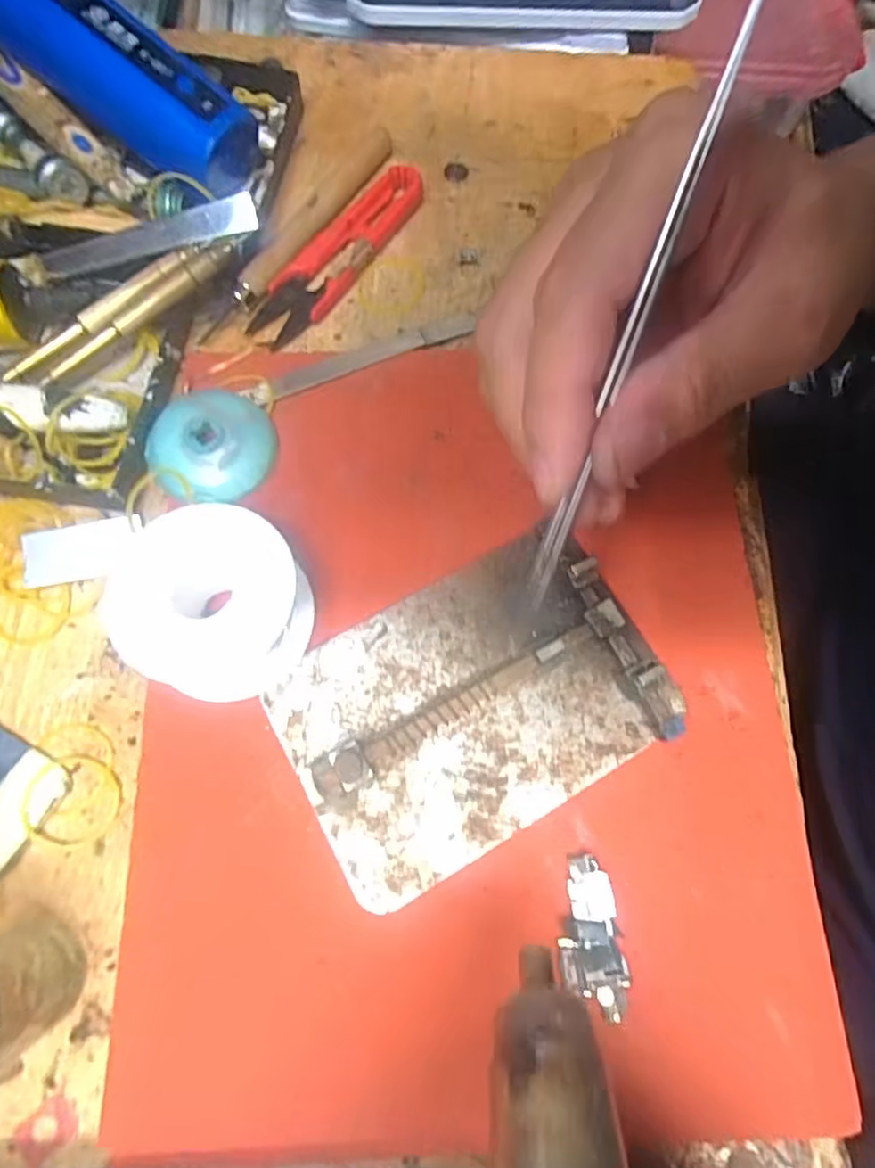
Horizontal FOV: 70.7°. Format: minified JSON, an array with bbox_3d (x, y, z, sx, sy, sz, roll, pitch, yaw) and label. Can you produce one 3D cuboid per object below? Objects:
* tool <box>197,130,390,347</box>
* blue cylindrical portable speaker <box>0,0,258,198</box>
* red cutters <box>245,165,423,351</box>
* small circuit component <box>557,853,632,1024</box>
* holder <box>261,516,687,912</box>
[{"bbox_3d":[-0.057,-0.146,0.254,0.013,0.010,0.121,33,74,8],"label":"tool"},{"bbox_3d":[-0.136,-0.202,0.233,0.131,0.033,0.036,33,73,-13],"label":"blue cylindrical portable speaker"},{"bbox_3d":[-0.039,-0.136,0.252,0.023,0.009,0.097,38,75,9],"label":"red cutters"},{"bbox_3d":[0.044,0.102,0.178,0.018,0.004,0.042,-8,73,-5],"label":"small circuit component"},{"bbox_3d":[0.010,0.036,0.194,0.113,0.015,0.080,-27,75,-10],"label":"holder"}]

